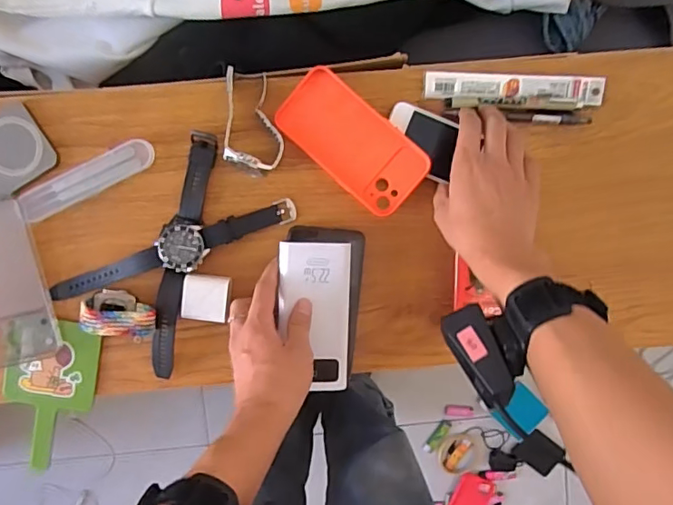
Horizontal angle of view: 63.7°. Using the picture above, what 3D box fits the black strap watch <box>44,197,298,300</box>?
[{"bbox_3d":[-0.157,-0.001,0.521,0.242,0.025,0.039,-20,96,1],"label":"black strap watch"}]

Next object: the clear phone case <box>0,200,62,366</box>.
[{"bbox_3d":[-0.321,0.031,0.525,0.078,0.016,0.156,-10,96,-1],"label":"clear phone case"}]

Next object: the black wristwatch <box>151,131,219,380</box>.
[{"bbox_3d":[-0.149,0.004,0.520,0.038,0.027,0.235,12,96,-3],"label":"black wristwatch"}]

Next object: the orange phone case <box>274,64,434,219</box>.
[{"bbox_3d":[0.015,-0.105,0.523,0.146,0.016,0.076,39,94,-5],"label":"orange phone case"}]

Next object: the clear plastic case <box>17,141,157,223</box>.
[{"bbox_3d":[-0.234,-0.070,0.512,0.127,0.017,0.032,-28,96,2],"label":"clear plastic case"}]

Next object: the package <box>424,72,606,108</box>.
[{"bbox_3d":[0.176,-0.163,0.534,0.178,0.011,0.029,3,96,-2],"label":"package"}]

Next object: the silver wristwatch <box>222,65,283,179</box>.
[{"bbox_3d":[-0.077,-0.122,0.507,0.053,0.033,0.095,2,96,-2],"label":"silver wristwatch"}]

